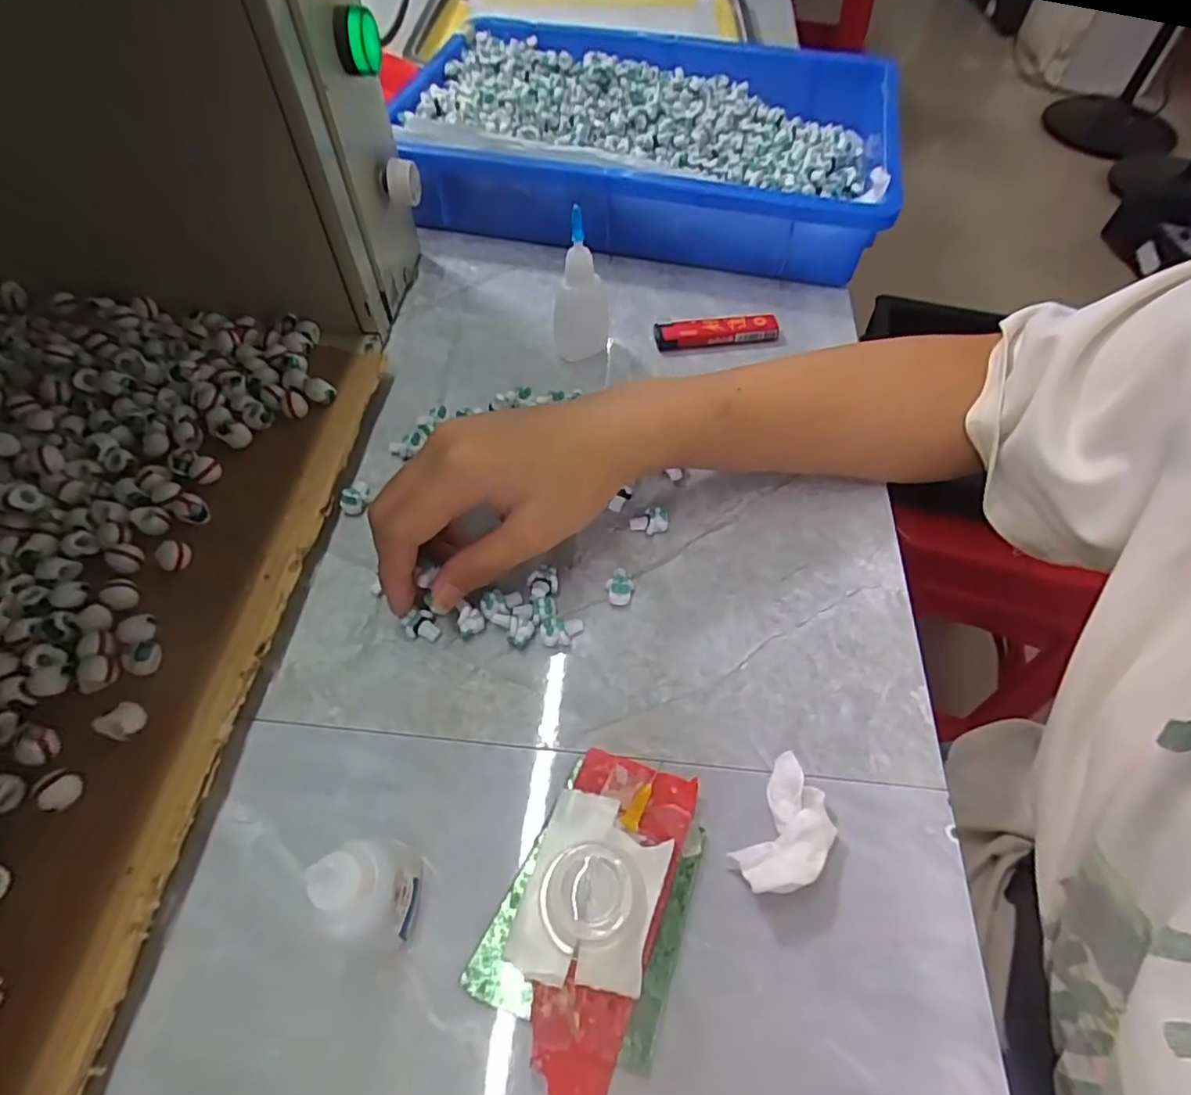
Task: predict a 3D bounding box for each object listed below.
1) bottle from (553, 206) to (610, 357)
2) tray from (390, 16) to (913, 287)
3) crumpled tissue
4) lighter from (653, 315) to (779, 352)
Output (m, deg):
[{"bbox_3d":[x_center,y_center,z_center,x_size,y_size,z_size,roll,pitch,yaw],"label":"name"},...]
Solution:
[{"bbox_3d":[-0.007,-0.152,0.366,0.031,0.086,0.016,-29,62,-18],"label":"bottle"},{"bbox_3d":[0.043,-0.320,0.486,0.342,0.068,0.251,12,57,3],"label":"tray"},{"bbox_3d":[0.074,0.108,0.238,0.029,0.013,0.050,31,60,15],"label":"crumpled tissue"},{"bbox_3d":[0.078,-0.138,0.402,0.079,0.017,0.015,-4,58,-7],"label":"lighter"}]

